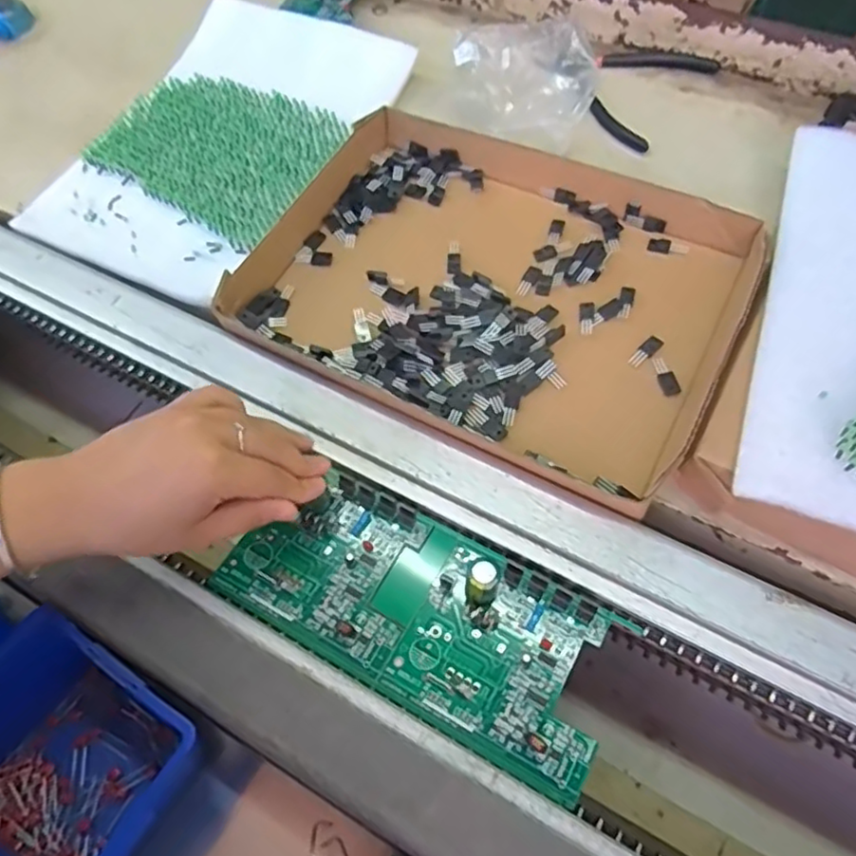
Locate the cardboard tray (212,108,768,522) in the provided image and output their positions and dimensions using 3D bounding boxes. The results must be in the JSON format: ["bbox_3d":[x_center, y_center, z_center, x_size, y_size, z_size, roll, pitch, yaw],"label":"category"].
[{"bbox_3d":[0.046,-0.102,0.451,0.322,0.030,0.245,25,64,17],"label":"cardboard tray"}]

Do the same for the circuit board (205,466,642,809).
[{"bbox_3d":[-0.005,0.093,0.343,0.210,0.026,0.094,24,63,16],"label":"circuit board"}]

